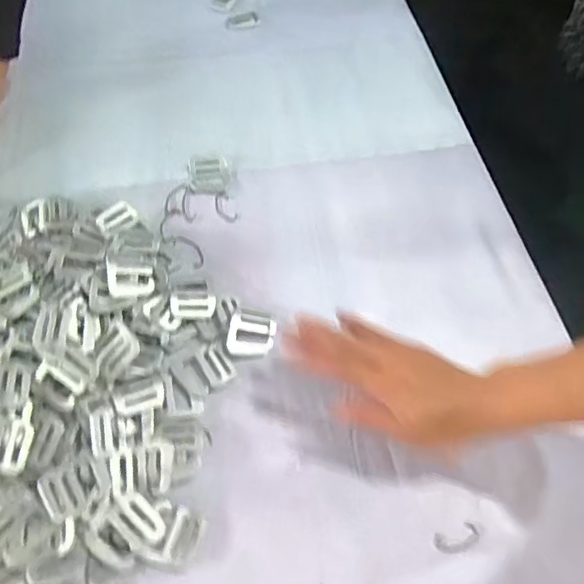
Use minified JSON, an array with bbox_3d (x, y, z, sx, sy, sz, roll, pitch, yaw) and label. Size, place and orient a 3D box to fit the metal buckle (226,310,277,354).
[{"bbox_3d":[-0.034,0.032,0.468,0.040,0.010,0.039,1,59,-1],"label":"metal buckle"}]

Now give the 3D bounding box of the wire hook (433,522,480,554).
[{"bbox_3d":[0.117,0.174,0.392,0.033,0.004,0.016,-16,61,-11],"label":"wire hook"}]

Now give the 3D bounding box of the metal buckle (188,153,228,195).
[{"bbox_3d":[-0.084,-0.120,0.560,0.039,0.005,0.052,-4,59,-4],"label":"metal buckle"}]

